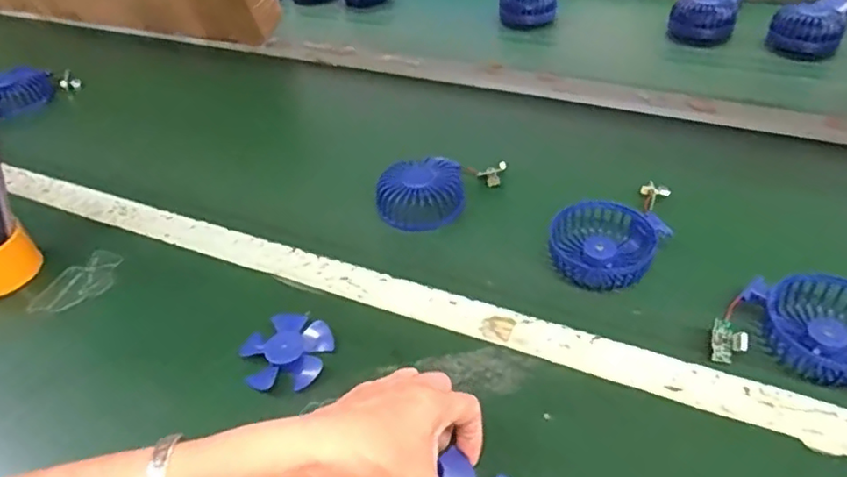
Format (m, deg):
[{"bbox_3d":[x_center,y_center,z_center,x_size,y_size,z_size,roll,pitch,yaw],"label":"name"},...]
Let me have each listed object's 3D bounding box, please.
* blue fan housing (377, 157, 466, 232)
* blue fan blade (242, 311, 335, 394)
[{"bbox_3d":[-0.002,-0.048,0.596,0.084,0.032,0.080,-6,44,0],"label":"blue fan housing"},{"bbox_3d":[-0.108,0.088,0.481,0.069,0.015,0.072,-3,44,3],"label":"blue fan blade"}]

